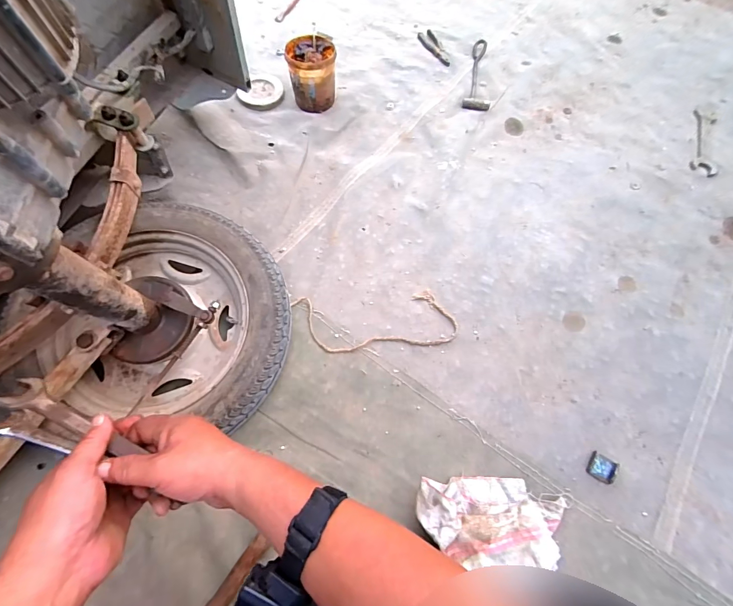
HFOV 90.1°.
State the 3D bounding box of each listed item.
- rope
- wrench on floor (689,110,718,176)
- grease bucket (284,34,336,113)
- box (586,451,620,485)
[{"bbox_3d":[0.021,0.034,0.705,0.319,0.027,0.109,-3,66,-4],"label":"rope"},{"bbox_3d":[0.920,-0.440,0.994,0.060,0.022,0.273,21,66,6],"label":"wrench on floor"},{"bbox_3d":[-0.138,-0.579,0.929,0.119,0.118,0.120,1,66,-3],"label":"grease bucket"},{"bbox_3d":[0.394,0.275,0.609,0.040,0.017,0.039,30,67,10],"label":"box"}]

